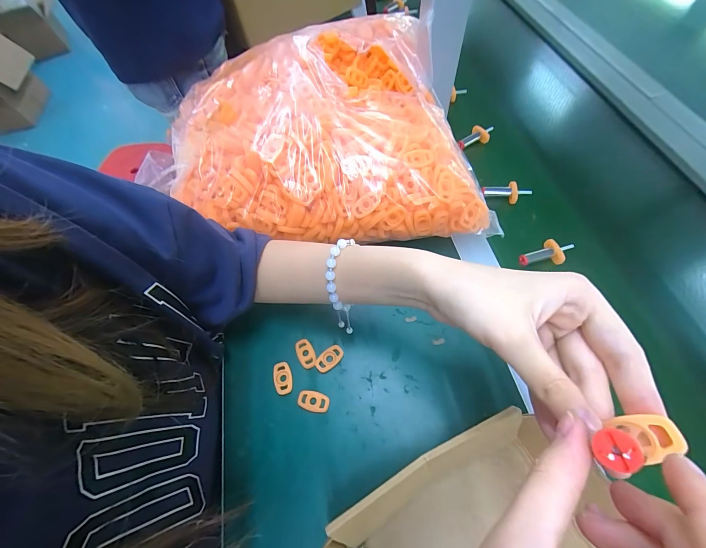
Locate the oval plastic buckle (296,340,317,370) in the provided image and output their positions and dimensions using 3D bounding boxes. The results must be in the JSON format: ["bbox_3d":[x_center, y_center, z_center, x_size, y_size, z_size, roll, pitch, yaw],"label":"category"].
[{"bbox_3d":[-0.052,0.088,0.328,0.019,0.004,0.032,-23,64,-9],"label":"oval plastic buckle"}]

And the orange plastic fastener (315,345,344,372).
[{"bbox_3d":[-0.025,0.092,0.325,0.032,0.005,0.020,-39,67,-16],"label":"orange plastic fastener"}]

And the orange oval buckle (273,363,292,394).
[{"bbox_3d":[-0.075,0.111,0.319,0.018,0.006,0.032,-16,63,-5],"label":"orange oval buckle"}]

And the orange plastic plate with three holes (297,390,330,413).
[{"bbox_3d":[-0.041,0.131,0.307,0.032,0.004,0.018,9,63,8],"label":"orange plastic plate with three holes"}]

